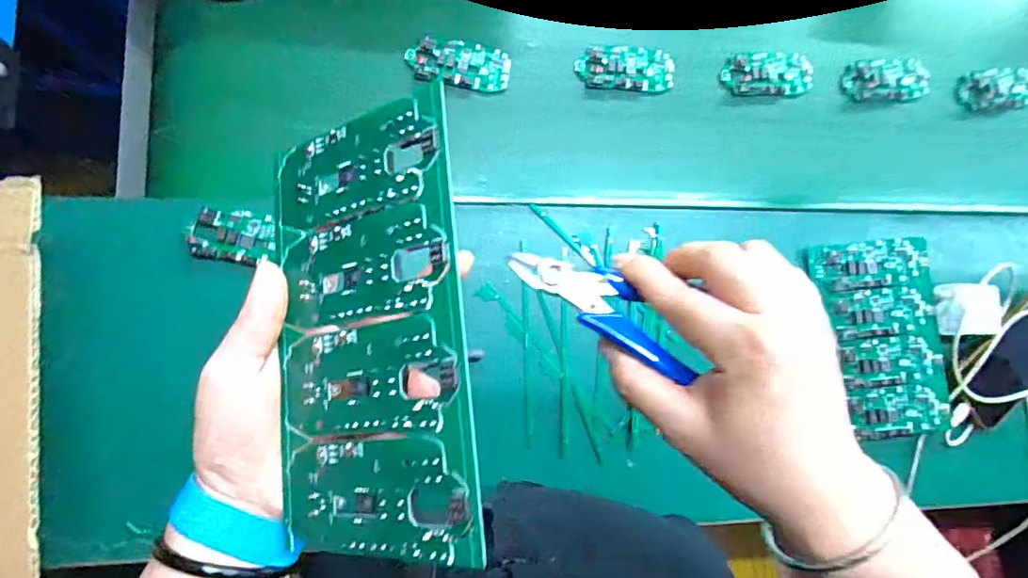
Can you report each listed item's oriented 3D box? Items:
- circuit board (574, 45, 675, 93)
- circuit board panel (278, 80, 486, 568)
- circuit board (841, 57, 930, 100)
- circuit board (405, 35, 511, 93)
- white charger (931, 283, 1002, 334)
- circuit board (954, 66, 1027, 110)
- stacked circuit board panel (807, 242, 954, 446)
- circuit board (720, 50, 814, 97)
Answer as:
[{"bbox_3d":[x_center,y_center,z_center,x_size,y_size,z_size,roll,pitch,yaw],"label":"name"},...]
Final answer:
[{"bbox_3d":[0.112,-0.221,0.534,0.098,0.012,0.045,0,83,-8],"label":"circuit board"},{"bbox_3d":[-0.064,0.015,0.230,0.104,0.004,0.186,-11,79,29],"label":"circuit board panel"},{"bbox_3d":[0.396,-0.224,0.566,0.093,0.010,0.045,-5,84,-8],"label":"circuit board"},{"bbox_3d":[-0.053,-0.216,0.514,0.096,0.017,0.046,4,83,-7],"label":"circuit board"},{"bbox_3d":[0.454,0.019,0.524,0.061,0.021,0.050,-1,84,-8],"label":"white charger"},{"bbox_3d":[0.531,-0.219,0.578,0.095,0.011,0.051,-9,85,-9],"label":"circuit board"},{"bbox_3d":[0.368,0.048,0.526,0.109,0.009,0.194,-11,89,0],"label":"stacked circuit board panel"},{"bbox_3d":[0.264,-0.224,0.551,0.098,0.008,0.049,-1,84,-8],"label":"circuit board"}]

